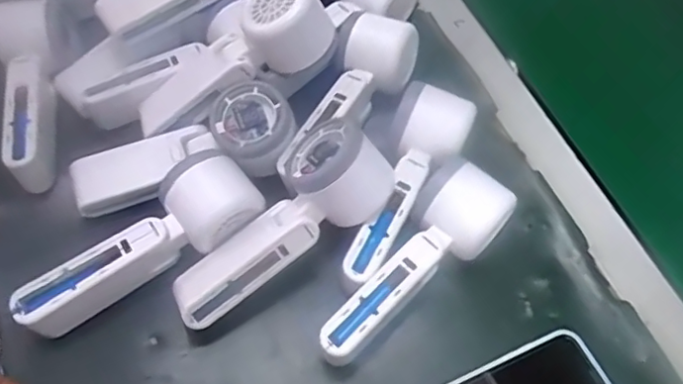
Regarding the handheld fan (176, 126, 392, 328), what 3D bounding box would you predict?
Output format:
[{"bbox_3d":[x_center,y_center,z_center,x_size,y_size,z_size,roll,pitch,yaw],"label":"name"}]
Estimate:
[{"bbox_3d":[-0.042,0.022,0.392,0.162,0.052,0.062,-41,68,-7],"label":"handheld fan"}]

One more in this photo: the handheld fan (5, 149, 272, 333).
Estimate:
[{"bbox_3d":[-0.131,0.041,0.397,0.163,0.061,0.052,-36,67,-21],"label":"handheld fan"}]

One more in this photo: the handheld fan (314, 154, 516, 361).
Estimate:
[{"bbox_3d":[0.046,0.052,0.400,0.163,0.057,0.053,-44,70,-11],"label":"handheld fan"}]

